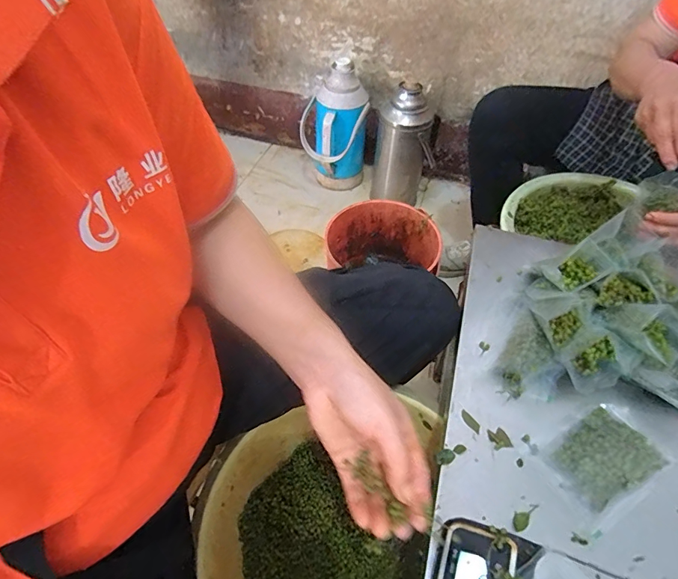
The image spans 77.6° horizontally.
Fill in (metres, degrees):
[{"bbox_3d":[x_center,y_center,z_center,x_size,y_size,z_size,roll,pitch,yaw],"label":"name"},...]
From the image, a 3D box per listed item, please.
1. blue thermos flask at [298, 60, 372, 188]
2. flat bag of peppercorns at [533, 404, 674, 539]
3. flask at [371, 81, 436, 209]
[{"bbox_3d":[-0.018,-0.468,1.292,0.203,0.364,0.160,3,51,1],"label":"blue thermos flask"},{"bbox_3d":[0.281,0.180,0.443,0.115,0.026,0.086,-24,56,-19],"label":"flat bag of peppercorns"},{"bbox_3d":[0.198,-0.438,1.277,0.175,0.360,0.184,4,51,2],"label":"flask"}]

